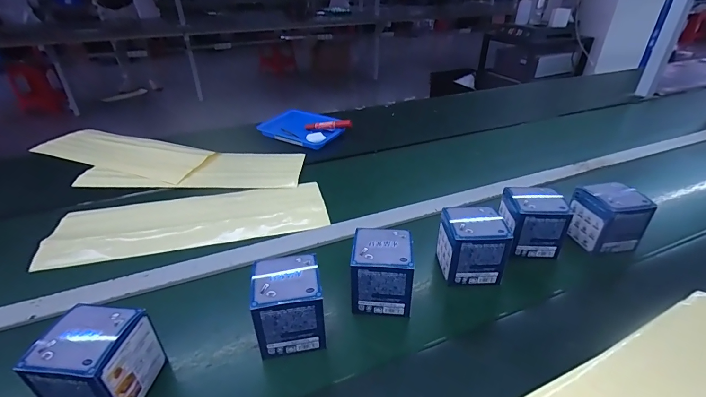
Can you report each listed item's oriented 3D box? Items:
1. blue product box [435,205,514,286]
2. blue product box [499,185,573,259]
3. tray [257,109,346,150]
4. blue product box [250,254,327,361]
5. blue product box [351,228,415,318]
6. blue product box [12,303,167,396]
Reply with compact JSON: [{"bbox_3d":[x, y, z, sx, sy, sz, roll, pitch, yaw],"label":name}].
[{"bbox_3d":[0.181,0.072,0.541,0.090,0.091,0.078,0,31,3],"label":"blue product box"},{"bbox_3d":[0.301,0.036,0.594,0.089,0.093,0.083,2,31,7],"label":"blue product box"},{"bbox_3d":[-0.153,-0.212,1.033,0.257,0.033,0.158,20,38,32],"label":"tray"},{"bbox_3d":[-0.080,0.134,0.445,0.082,0.096,0.076,-7,32,-9],"label":"blue product box"},{"bbox_3d":[0.041,0.102,0.494,0.082,0.094,0.075,1,31,5],"label":"blue product box"},{"bbox_3d":[-0.272,0.178,0.377,0.083,0.097,0.082,1,31,5],"label":"blue product box"}]

